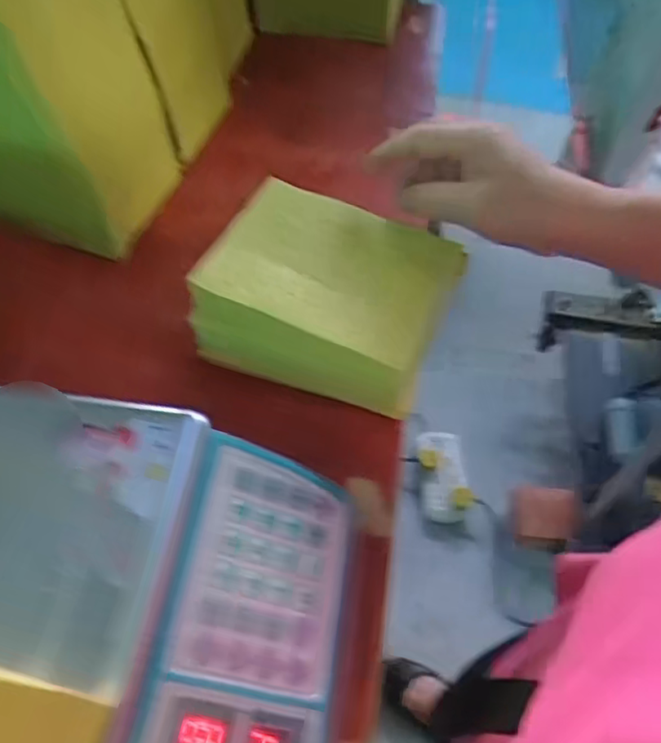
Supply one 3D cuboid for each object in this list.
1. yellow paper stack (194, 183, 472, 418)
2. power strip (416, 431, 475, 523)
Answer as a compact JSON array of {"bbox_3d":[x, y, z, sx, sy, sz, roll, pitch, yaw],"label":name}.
[{"bbox_3d":[-0.001,-0.051,0.434,0.156,0.090,0.113,22,59,12],"label":"yellow paper stack"},{"bbox_3d":[0.262,0.242,1.414,0.111,0.040,0.218,-3,57,-3],"label":"power strip"}]

